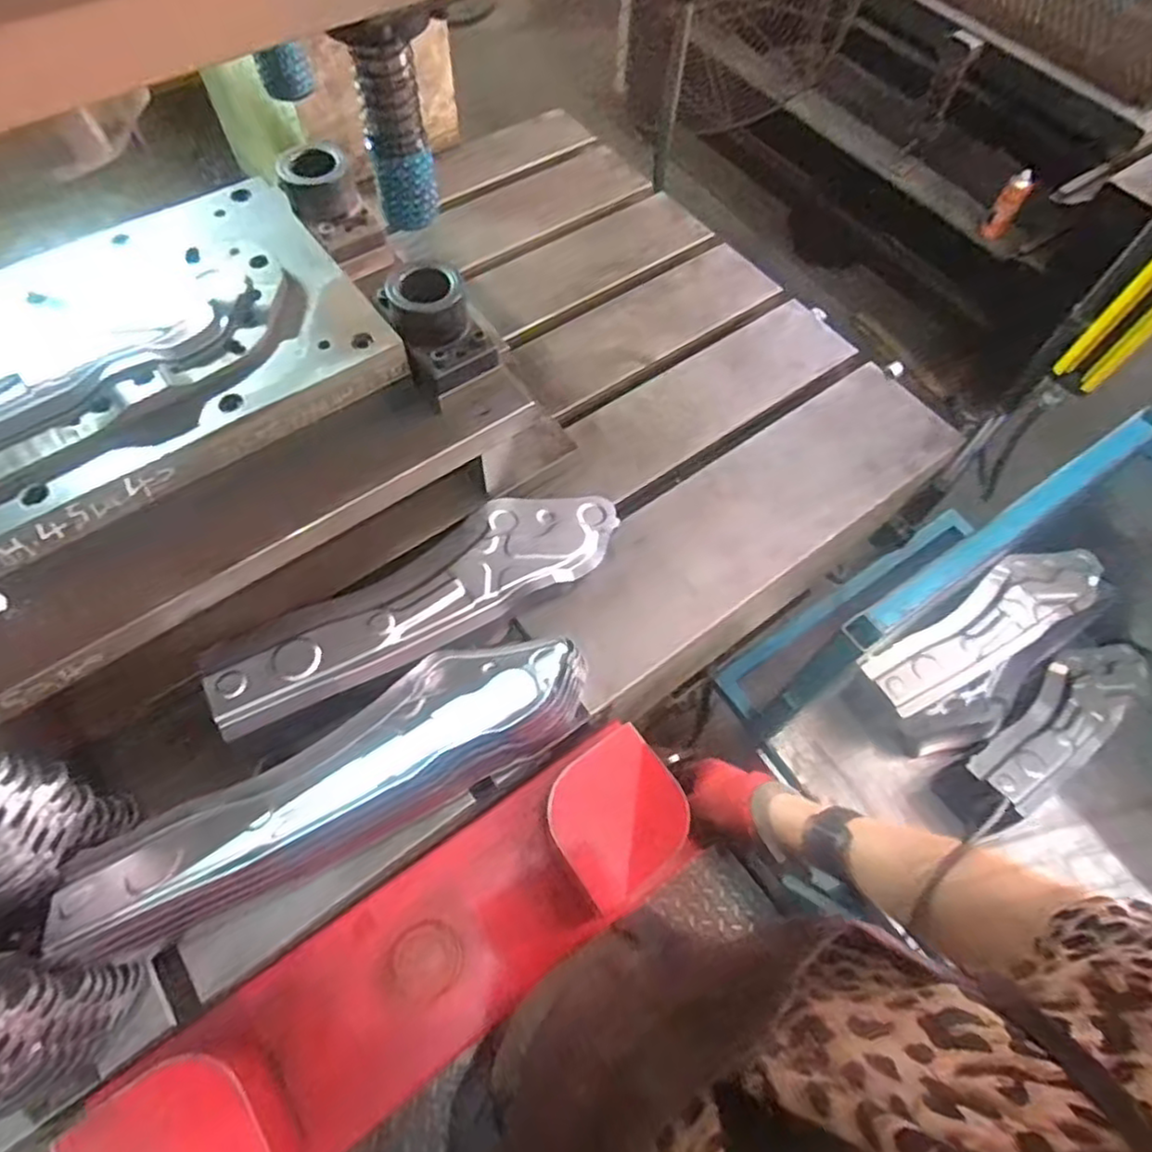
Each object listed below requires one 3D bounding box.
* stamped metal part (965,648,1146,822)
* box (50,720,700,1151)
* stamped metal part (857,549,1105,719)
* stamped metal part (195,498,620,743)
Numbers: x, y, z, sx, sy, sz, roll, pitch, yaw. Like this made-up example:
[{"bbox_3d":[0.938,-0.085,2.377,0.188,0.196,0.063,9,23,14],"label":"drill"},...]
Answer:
[{"bbox_3d":[0.784,0.224,1.090,0.399,0.069,0.122,-31,68,-17],"label":"stamped metal part"},{"bbox_3d":[-0.127,0.319,0.570,0.499,0.095,0.151,-31,69,-18],"label":"box"},{"bbox_3d":[0.661,0.077,1.099,0.426,0.052,0.124,-29,81,-8],"label":"stamped metal part"},{"bbox_3d":[-0.153,0.015,0.706,0.441,0.061,0.128,-28,68,-16],"label":"stamped metal part"}]

